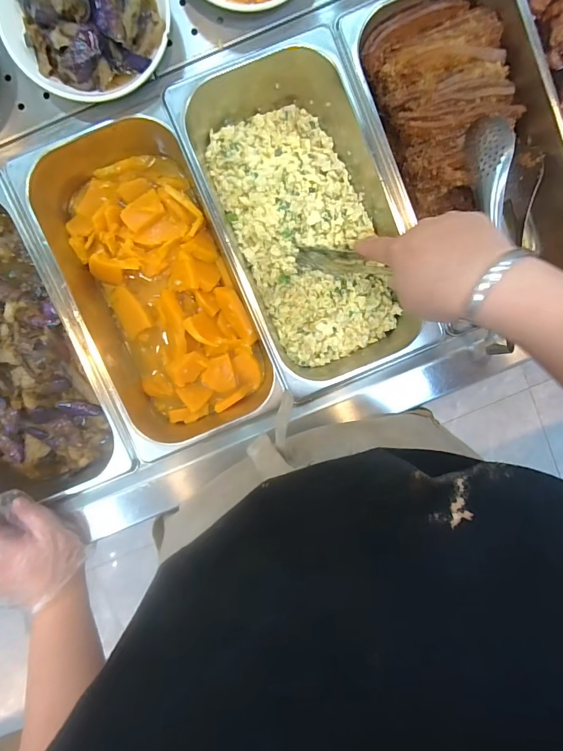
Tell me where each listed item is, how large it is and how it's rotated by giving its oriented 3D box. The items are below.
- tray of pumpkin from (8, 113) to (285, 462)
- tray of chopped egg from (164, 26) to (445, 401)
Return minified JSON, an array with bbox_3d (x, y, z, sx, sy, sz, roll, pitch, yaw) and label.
[{"bbox_3d":[-0.130,-0.094,0.416,0.169,0.064,0.331,-23,96,1],"label":"tray of pumpkin"},{"bbox_3d":[0.031,-0.156,0.417,0.176,0.076,0.319,-22,96,1],"label":"tray of chopped egg"}]

